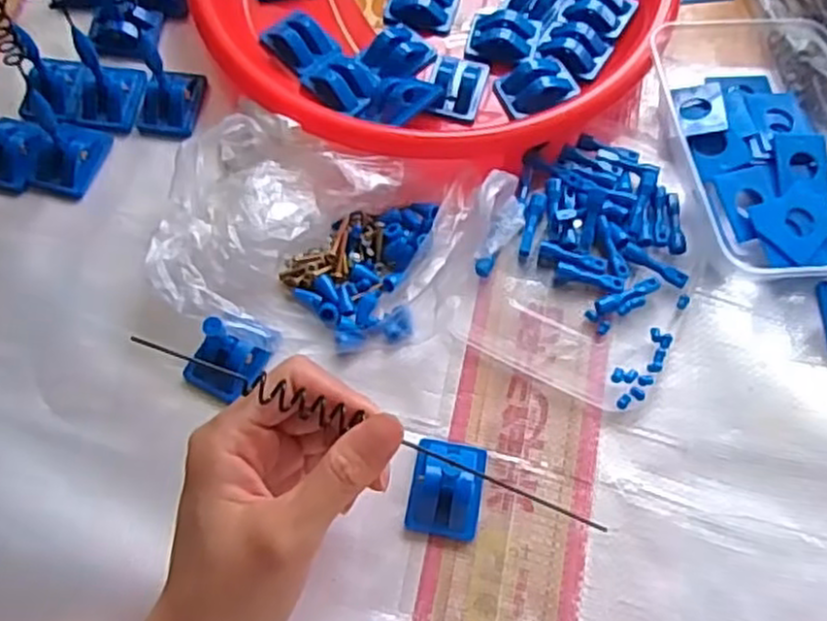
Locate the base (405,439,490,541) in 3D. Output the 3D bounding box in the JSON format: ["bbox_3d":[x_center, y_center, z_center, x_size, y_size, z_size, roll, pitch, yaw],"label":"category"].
[{"bbox_3d":[0.016,0.084,0.358,0.034,0.019,0.044,10,66,4],"label":"base"}]

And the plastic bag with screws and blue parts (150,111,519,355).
[{"bbox_3d":[-0.042,-0.039,0.399,0.178,0.033,0.112,11,66,5],"label":"plastic bag with screws and blue parts"}]

